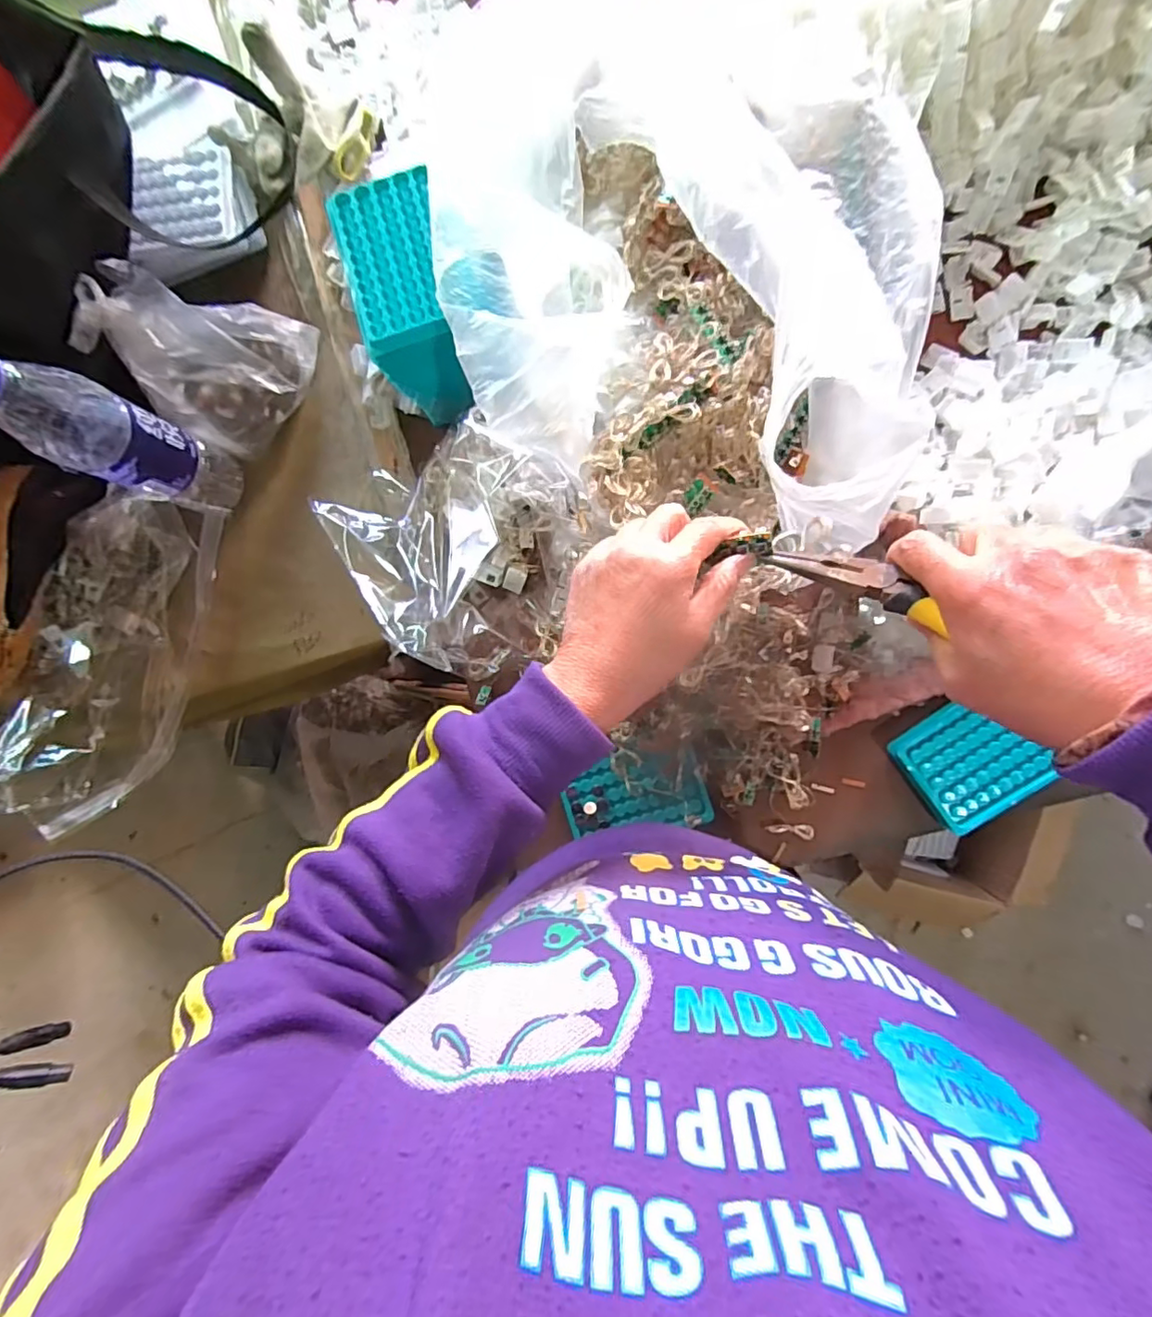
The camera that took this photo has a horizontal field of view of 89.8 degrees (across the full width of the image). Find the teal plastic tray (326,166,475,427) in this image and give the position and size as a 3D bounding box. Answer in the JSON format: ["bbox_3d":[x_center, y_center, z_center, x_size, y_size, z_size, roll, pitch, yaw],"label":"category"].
[{"bbox_3d":[-0.142,-0.297,0.504,0.079,0.108,0.160,-8,91,4],"label":"teal plastic tray"}]

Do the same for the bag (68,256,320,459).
[{"bbox_3d":[-0.343,-0.274,0.526,0.158,0.086,0.135,22,93,3],"label":"bag"}]

